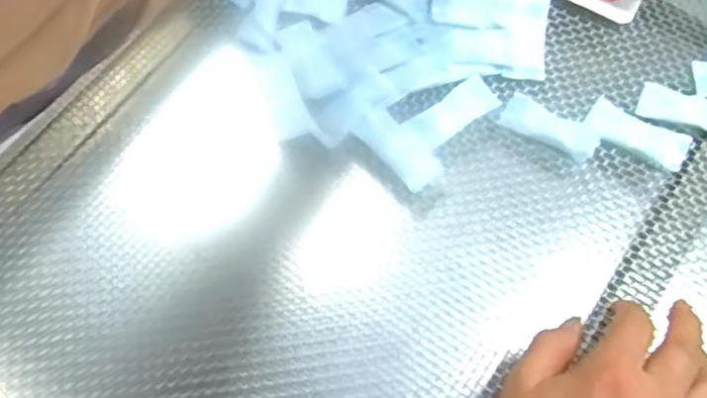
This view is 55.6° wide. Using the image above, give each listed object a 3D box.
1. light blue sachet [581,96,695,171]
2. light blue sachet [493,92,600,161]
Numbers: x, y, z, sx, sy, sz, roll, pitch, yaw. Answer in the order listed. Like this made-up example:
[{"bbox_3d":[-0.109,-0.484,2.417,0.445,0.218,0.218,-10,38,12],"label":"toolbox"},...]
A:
[{"bbox_3d":[0.194,-0.045,0.458,0.068,0.009,0.028,32,71,13],"label":"light blue sachet"},{"bbox_3d":[0.136,-0.051,0.469,0.069,0.004,0.027,29,71,12],"label":"light blue sachet"}]

